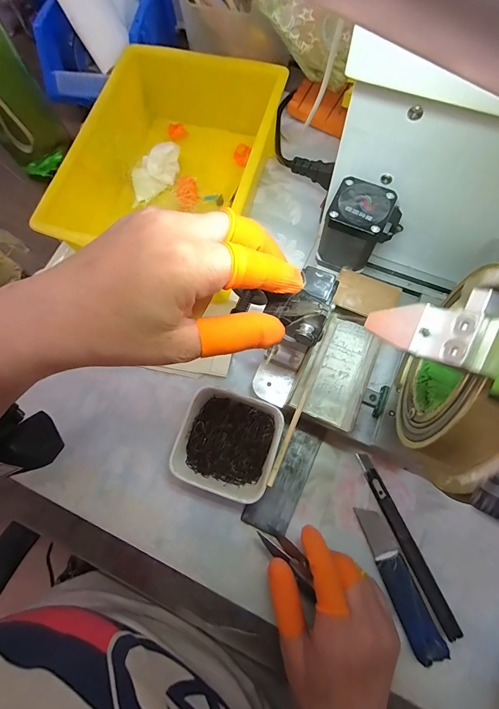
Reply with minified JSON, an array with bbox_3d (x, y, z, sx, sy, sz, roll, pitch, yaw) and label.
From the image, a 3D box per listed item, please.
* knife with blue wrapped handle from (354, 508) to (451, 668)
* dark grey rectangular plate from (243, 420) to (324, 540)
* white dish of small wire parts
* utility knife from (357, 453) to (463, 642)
[{"bbox_3d":[0.116,0.175,0.258,0.023,0.006,0.106,-23,73,-4],"label":"knife with blue wrapped handle"},{"bbox_3d":[0.030,0.107,0.286,0.036,0.004,0.088,25,75,11],"label":"dark grey rectangular plate"},{"bbox_3d":[-0.017,0.076,0.285,0.078,0.033,0.078,18,75,8],"label":"white dish of small wire parts"},{"bbox_3d":[0.124,0.147,0.267,0.011,0.005,0.138,-23,73,-4],"label":"utility knife"}]

